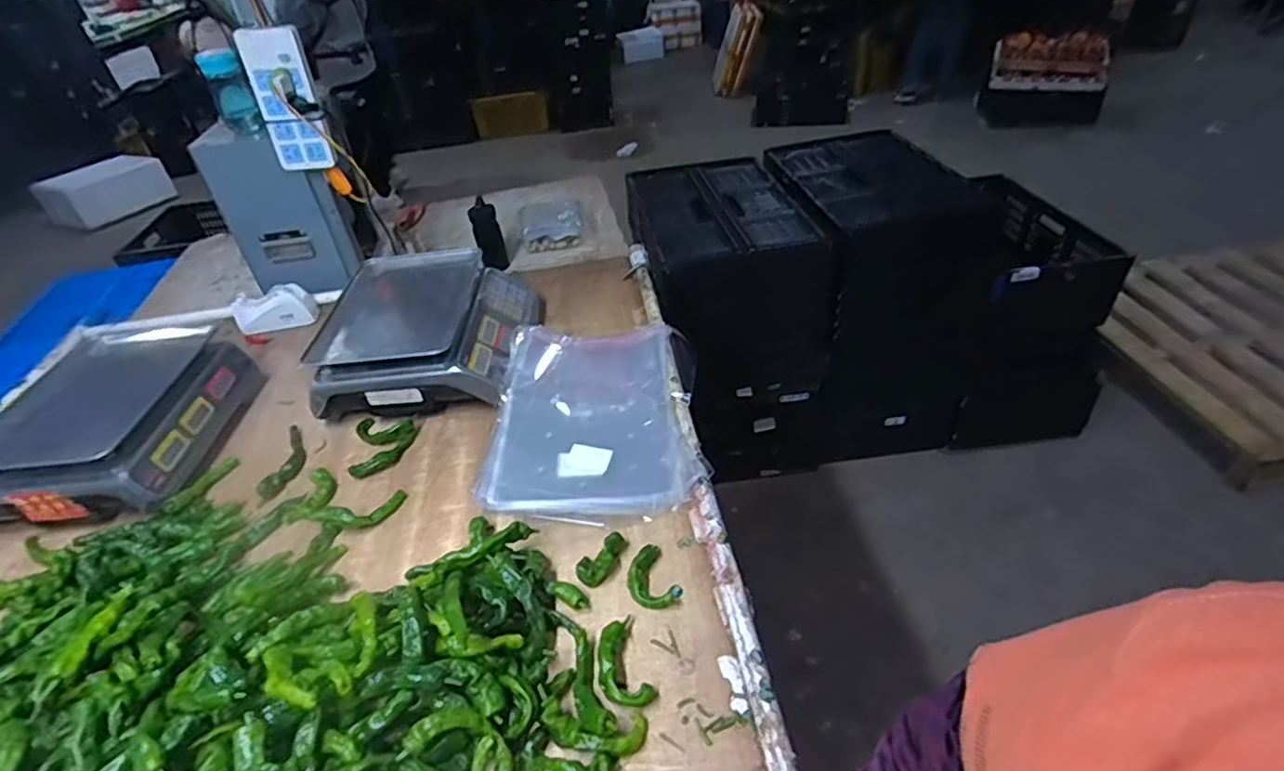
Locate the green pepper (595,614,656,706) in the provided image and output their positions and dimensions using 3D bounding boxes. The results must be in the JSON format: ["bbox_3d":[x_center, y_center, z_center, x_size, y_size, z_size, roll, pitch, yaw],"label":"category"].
[{"bbox_3d":[-0.023,0.296,0.681,0.052,0.020,0.092,-16,41,-13],"label":"green pepper"}]

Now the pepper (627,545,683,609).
[{"bbox_3d":[0.009,0.226,0.760,0.056,0.022,0.080,-19,41,-16],"label":"pepper"}]

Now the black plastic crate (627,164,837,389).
[{"bbox_3d":[0.224,-0.354,1.857,0.458,0.390,0.679,-7,38,-2],"label":"black plastic crate"}]

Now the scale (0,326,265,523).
[{"bbox_3d":[-0.838,0.056,1.007,0.329,0.130,0.329,-6,39,-1],"label":"scale"}]

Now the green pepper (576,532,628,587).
[{"bbox_3d":[-0.046,0.209,0.792,0.037,0.027,0.082,17,32,25],"label":"green pepper"}]

